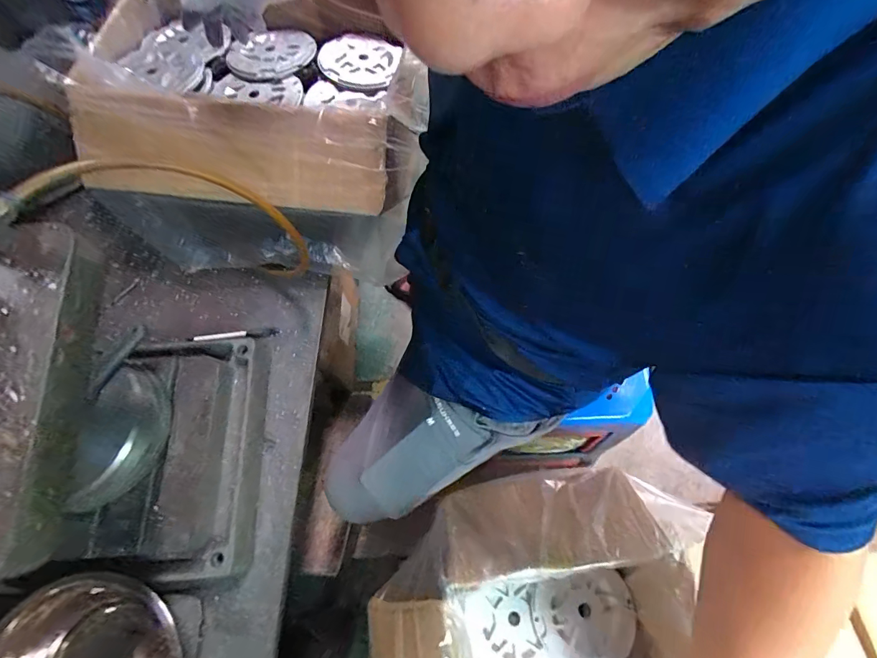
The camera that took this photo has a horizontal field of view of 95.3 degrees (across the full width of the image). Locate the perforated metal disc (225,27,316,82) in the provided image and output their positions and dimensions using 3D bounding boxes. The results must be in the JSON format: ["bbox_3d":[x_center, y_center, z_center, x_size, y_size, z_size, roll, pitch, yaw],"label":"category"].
[{"bbox_3d":[-0.256,-0.425,0.615,0.116,0.010,0.123,0,64,1],"label":"perforated metal disc"}]

